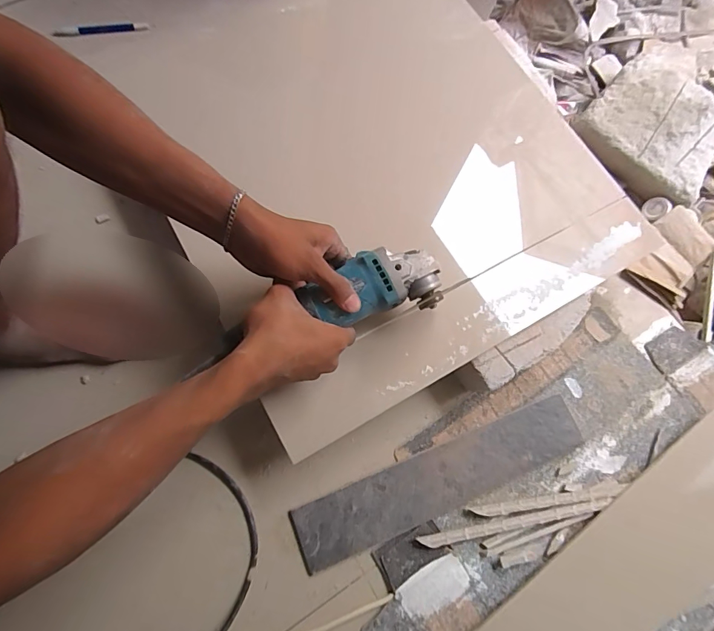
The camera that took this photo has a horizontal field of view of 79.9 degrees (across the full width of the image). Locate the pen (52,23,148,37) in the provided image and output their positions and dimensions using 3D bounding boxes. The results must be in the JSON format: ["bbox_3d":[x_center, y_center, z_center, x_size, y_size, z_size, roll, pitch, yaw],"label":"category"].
[{"bbox_3d":[-0.427,-0.480,0.713,0.145,0.011,0.013,-8,73,-9],"label":"pen"}]

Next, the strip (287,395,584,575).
[{"bbox_3d":[0.112,0.208,0.540,0.386,0.007,0.077,-19,75,-12],"label":"strip"}]

